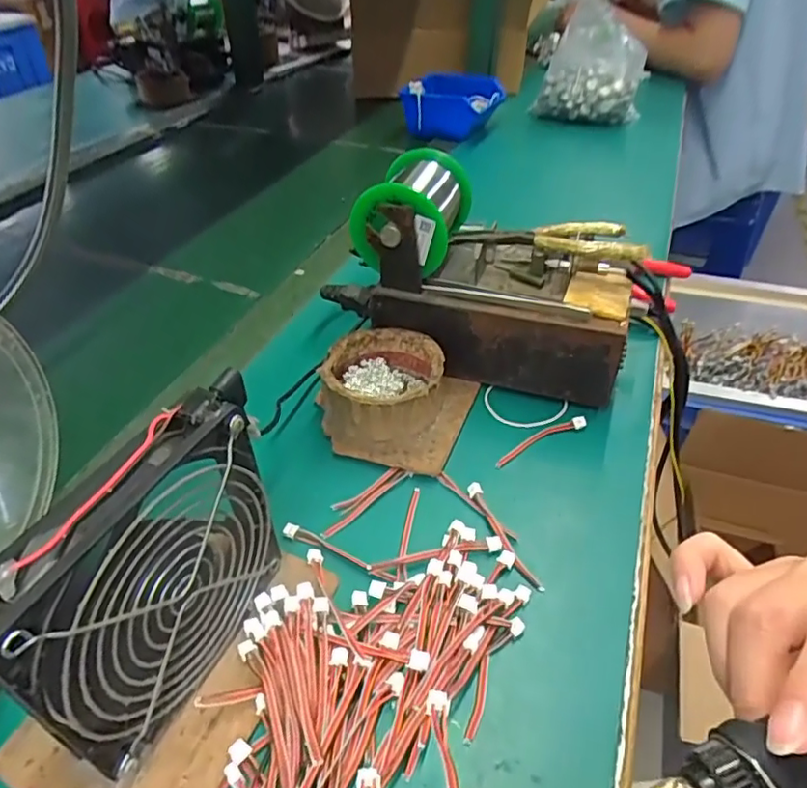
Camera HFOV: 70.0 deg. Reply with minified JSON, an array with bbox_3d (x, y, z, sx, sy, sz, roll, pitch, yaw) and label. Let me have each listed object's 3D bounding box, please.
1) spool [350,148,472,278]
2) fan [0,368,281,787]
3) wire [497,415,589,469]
[{"bbox_3d":[0.007,-0.135,0.416,0.070,0.056,0.091,10,42,10],"label":"spool"},{"bbox_3d":[-0.102,0.079,0.248,0.029,0.125,0.126,17,44,18],"label":"fan"},{"bbox_3d":[0.092,0.030,0.391,0.073,0.010,0.012,-19,45,-21],"label":"wire"}]

